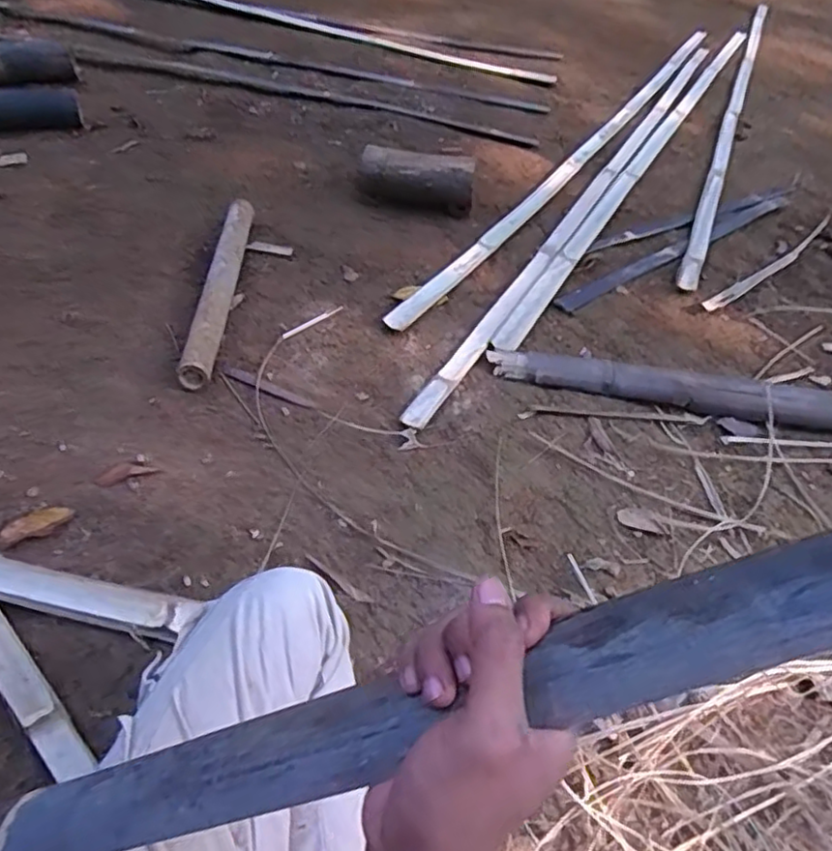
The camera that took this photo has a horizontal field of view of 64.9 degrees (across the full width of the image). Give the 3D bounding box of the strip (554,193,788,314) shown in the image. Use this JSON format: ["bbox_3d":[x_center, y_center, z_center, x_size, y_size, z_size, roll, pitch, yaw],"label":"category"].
[{"bbox_3d":[0.694,-0.463,1.671,0.959,0.009,0.053,-30,58,-25],"label":"strip"}]

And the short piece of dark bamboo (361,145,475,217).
[{"bbox_3d":[0.006,-0.632,1.674,0.283,0.114,0.114,9,46,5],"label":"short piece of dark bamboo"}]

